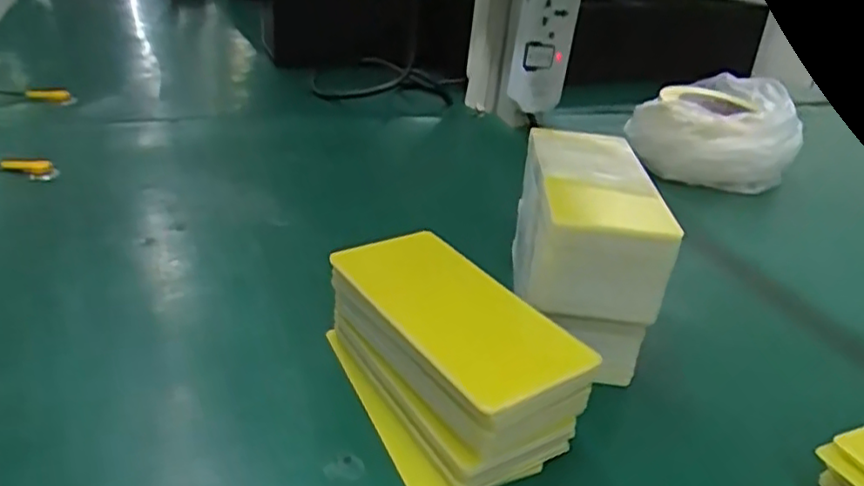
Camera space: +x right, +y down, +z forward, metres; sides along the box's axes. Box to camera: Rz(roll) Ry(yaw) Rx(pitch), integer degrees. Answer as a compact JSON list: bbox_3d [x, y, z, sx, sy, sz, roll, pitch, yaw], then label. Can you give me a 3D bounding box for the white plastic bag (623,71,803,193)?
[{"bbox_3d":[0.297,-0.128,0.711,0.156,0.083,0.156,13,30,13],"label":"white plastic bag"}]

